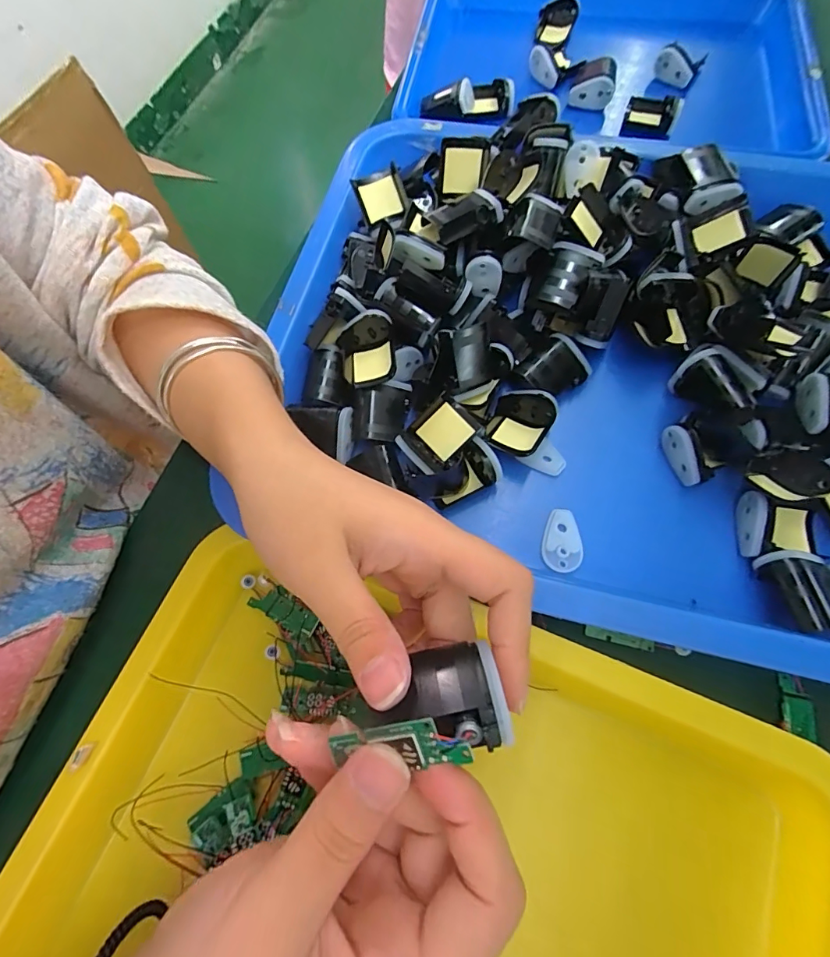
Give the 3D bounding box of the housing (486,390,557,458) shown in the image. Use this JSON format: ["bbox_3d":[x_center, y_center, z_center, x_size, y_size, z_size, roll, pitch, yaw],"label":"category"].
[{"bbox_3d":[0.063,-0.033,0.280,0.035,0.020,0.042,23,72,11],"label":"housing"}]

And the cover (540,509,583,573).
[{"bbox_3d":[0.083,0.035,0.259,0.022,0.005,0.034,7,69,5],"label":"cover"}]

